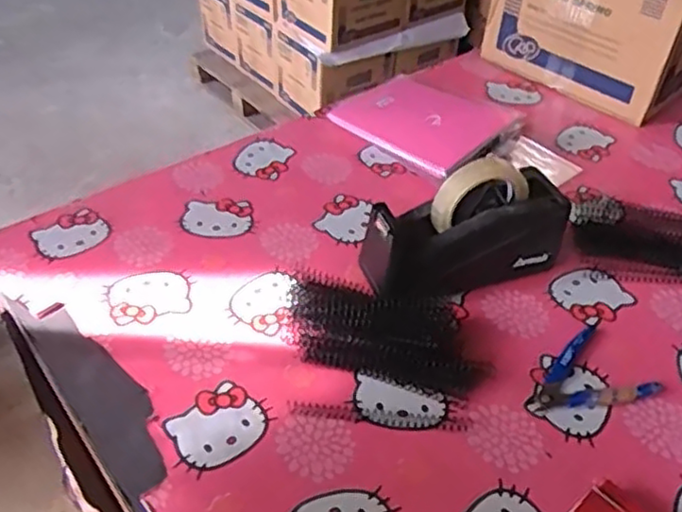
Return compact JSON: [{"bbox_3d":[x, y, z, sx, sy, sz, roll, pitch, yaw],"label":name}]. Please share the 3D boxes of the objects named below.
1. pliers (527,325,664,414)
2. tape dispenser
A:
[{"bbox_3d":[0.219,0.111,0.623,0.119,0.013,0.085,-20,46,-23],"label":"pliers"},{"bbox_3d":[0.123,-0.022,0.684,0.211,0.125,0.075,-13,44,-16],"label":"tape dispenser"}]

